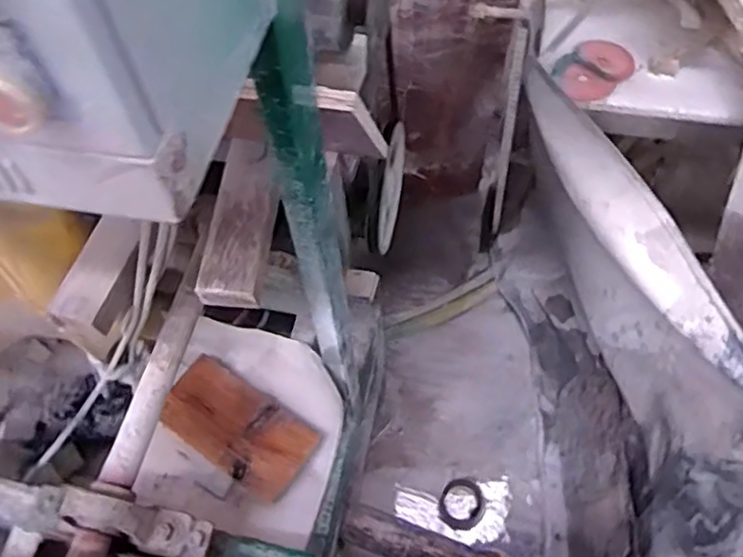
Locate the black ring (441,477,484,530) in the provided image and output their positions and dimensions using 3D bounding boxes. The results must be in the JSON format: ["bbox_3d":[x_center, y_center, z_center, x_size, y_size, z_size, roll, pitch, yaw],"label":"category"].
[{"bbox_3d":[0.184,0.456,1.328,0.088,0.014,0.099,29,65,19],"label":"black ring"}]

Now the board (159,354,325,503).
[{"bbox_3d":[-0.204,0.222,0.997,0.231,0.041,0.126,29,65,19],"label":"board"}]

